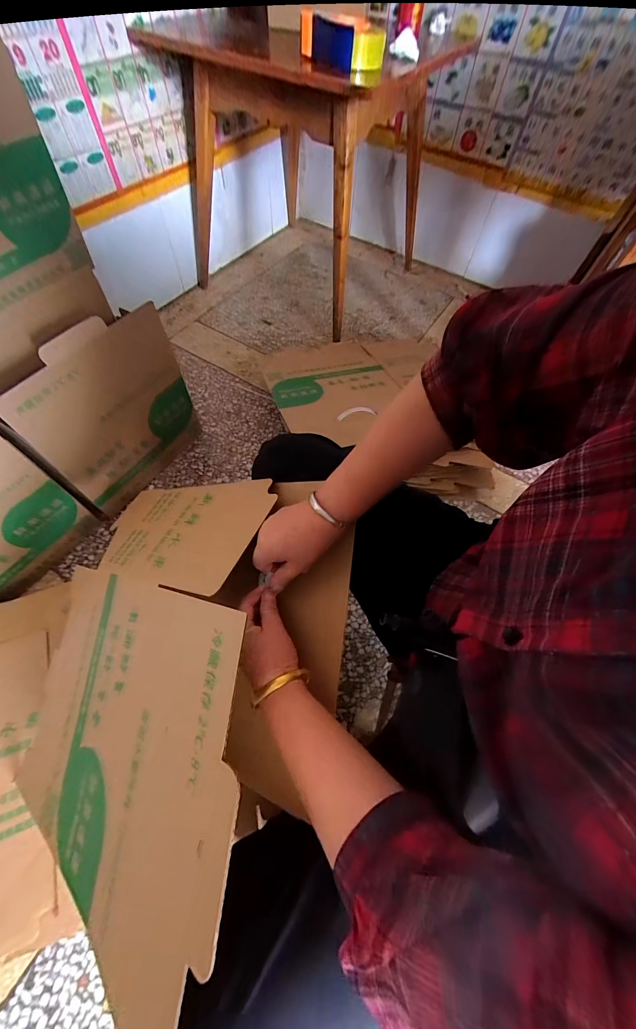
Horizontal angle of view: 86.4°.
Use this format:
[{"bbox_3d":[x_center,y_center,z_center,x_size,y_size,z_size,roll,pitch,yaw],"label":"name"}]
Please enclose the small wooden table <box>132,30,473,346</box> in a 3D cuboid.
[{"bbox_3d":[-0.031,-1.307,1.330,0.809,0.656,0.793,34,65,15],"label":"small wooden table"}]

